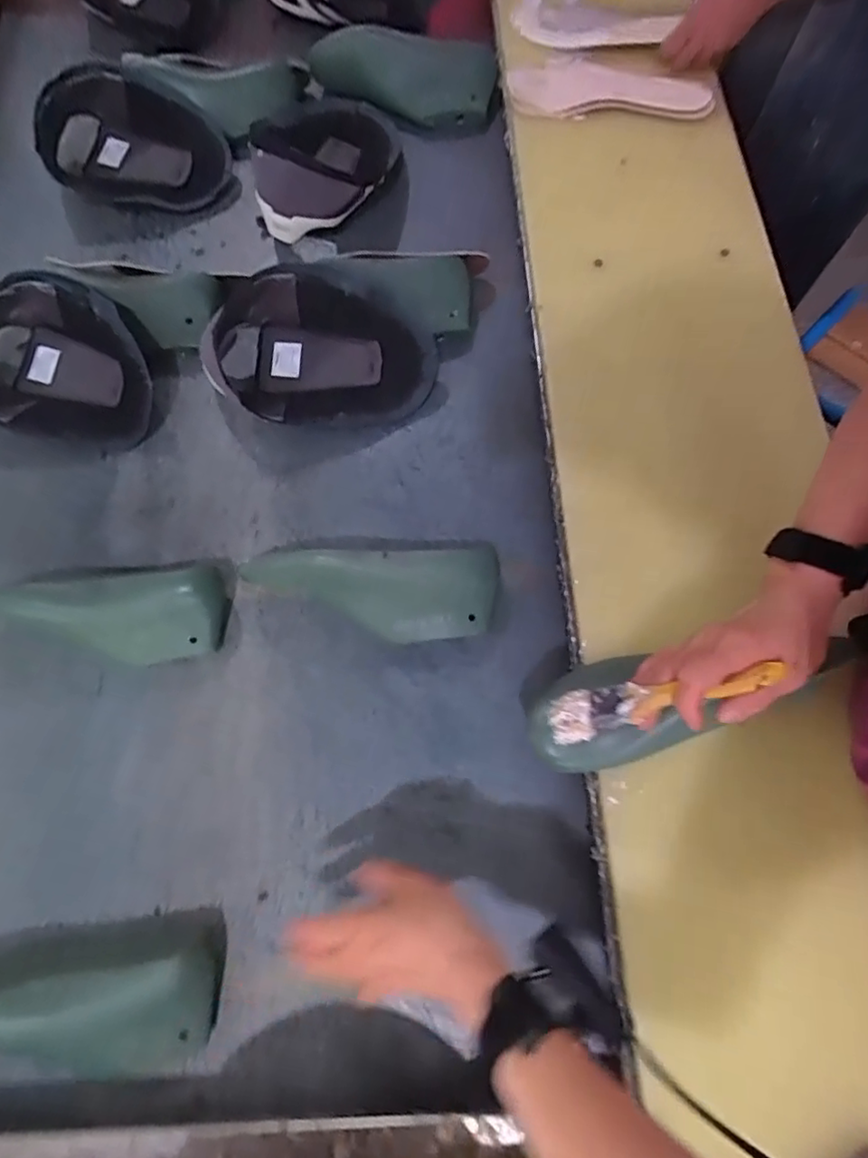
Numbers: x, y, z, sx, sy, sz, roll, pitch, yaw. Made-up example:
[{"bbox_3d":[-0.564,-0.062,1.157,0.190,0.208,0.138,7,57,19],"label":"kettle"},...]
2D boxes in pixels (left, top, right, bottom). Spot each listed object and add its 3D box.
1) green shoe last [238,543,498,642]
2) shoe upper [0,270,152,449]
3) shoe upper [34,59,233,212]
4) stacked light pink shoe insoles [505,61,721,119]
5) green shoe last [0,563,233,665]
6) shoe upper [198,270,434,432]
[{"bbox_3d":[-0.056,0.016,0.571,0.237,0.077,0.082,-4,72,0],"label":"green shoe last"},{"bbox_3d":[-0.418,-0.240,0.659,0.216,0.083,0.162,9,73,4],"label":"shoe upper"},{"bbox_3d":[-0.396,-0.559,0.768,0.248,0.094,0.149,12,73,5],"label":"shoe upper"},{"bbox_3d":[0.224,-0.626,0.760,0.248,0.020,0.093,6,73,3],"label":"stacked light pink shoe insoles"},{"bbox_3d":[-0.320,0.039,0.579,0.229,0.058,0.087,-6,72,-1],"label":"green shoe last"},{"bbox_3d":[-0.125,-0.252,0.659,0.246,0.083,0.166,-1,72,1],"label":"shoe upper"}]

